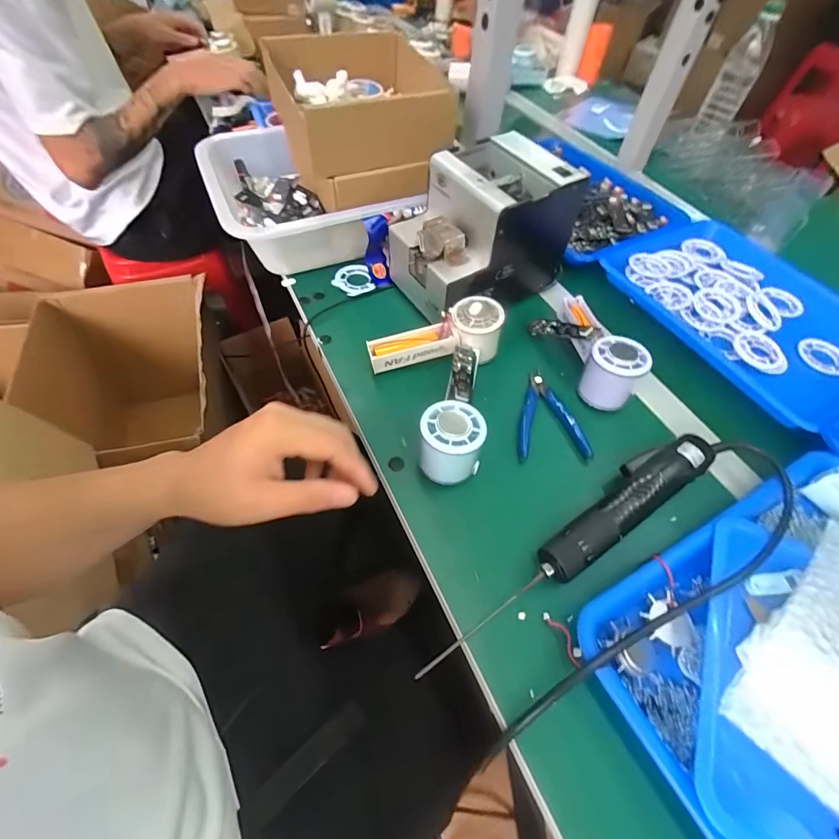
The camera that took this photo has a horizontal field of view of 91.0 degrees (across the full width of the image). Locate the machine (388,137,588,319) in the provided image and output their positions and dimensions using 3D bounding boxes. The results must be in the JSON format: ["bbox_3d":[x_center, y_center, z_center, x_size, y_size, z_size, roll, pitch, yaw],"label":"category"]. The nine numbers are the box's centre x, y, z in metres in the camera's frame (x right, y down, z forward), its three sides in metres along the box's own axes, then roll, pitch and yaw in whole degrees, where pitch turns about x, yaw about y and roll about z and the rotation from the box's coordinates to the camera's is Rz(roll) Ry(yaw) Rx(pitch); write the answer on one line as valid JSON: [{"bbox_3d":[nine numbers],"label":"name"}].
[{"bbox_3d":[0.075,-0.226,0.487,0.188,0.128,0.133,-24,60,-19],"label":"machine"}]

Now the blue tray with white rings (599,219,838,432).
[{"bbox_3d":[0.448,-0.154,0.552,0.256,0.031,0.334,-24,60,-18],"label":"blue tray with white rings"}]

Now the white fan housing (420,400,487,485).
[{"bbox_3d":[0.029,0.021,0.379,0.055,0.051,0.056,4,55,-1],"label":"white fan housing"}]

